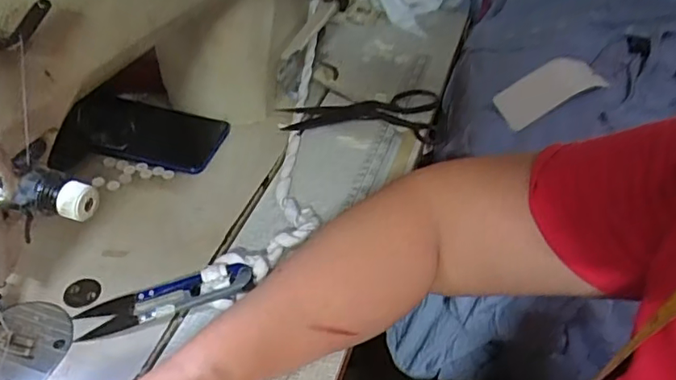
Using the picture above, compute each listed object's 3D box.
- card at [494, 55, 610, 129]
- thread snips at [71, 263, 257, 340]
[{"bbox_3d":[0.224,-0.107,0.593,0.107,0.021,0.049,-28,50,-1],"label":"card"},{"bbox_3d":[-0.118,0.074,0.387,0.113,0.022,0.031,-12,47,-19],"label":"thread snips"}]

